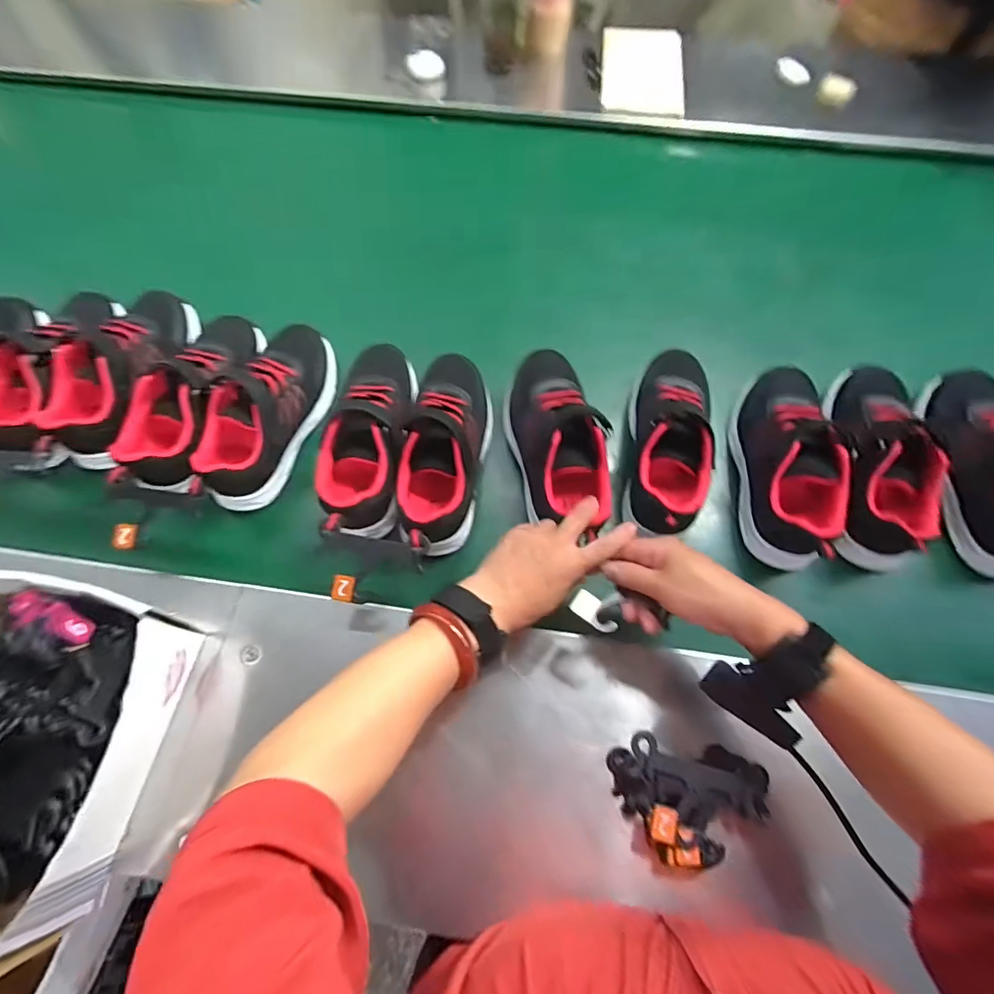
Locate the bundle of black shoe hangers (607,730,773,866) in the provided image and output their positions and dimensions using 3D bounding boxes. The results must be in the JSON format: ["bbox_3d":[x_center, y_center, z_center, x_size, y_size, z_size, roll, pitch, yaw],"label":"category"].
[{"bbox_3d":[0.156,0.248,0.406,0.118,0.036,0.088,3,68,3],"label":"bundle of black shoe hangers"}]

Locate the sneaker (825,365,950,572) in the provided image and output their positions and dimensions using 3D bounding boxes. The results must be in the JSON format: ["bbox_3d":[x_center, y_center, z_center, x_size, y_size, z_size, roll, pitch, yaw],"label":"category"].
[{"bbox_3d":[0.396,-0.048,0.508,0.096,0.072,0.228,6,68,4],"label":"sneaker"}]

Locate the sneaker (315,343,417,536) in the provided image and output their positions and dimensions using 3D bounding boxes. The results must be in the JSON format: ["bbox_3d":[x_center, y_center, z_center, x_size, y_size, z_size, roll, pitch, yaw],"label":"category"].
[{"bbox_3d":[-0.135,-0.070,0.522,0.096,0.088,0.229,1,68,2],"label":"sneaker"}]

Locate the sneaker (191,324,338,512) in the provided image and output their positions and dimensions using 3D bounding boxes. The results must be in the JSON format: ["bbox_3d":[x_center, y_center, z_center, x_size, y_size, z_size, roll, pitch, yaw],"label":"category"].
[{"bbox_3d":[-0.254,-0.100,0.545,0.087,0.075,0.226,20,70,10],"label":"sneaker"}]

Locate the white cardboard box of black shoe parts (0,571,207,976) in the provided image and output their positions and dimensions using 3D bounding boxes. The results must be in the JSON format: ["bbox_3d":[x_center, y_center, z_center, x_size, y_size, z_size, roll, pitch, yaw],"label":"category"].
[{"bbox_3d":[-0.392,0.186,0.376,0.220,0.127,0.244,8,68,5],"label":"white cardboard box of black shoe parts"}]

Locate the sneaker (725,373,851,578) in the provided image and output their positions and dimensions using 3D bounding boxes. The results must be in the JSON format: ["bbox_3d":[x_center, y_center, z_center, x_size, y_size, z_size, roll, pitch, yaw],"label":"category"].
[{"bbox_3d":[0.306,-0.040,0.514,0.082,0.076,0.217,4,68,3],"label":"sneaker"}]

